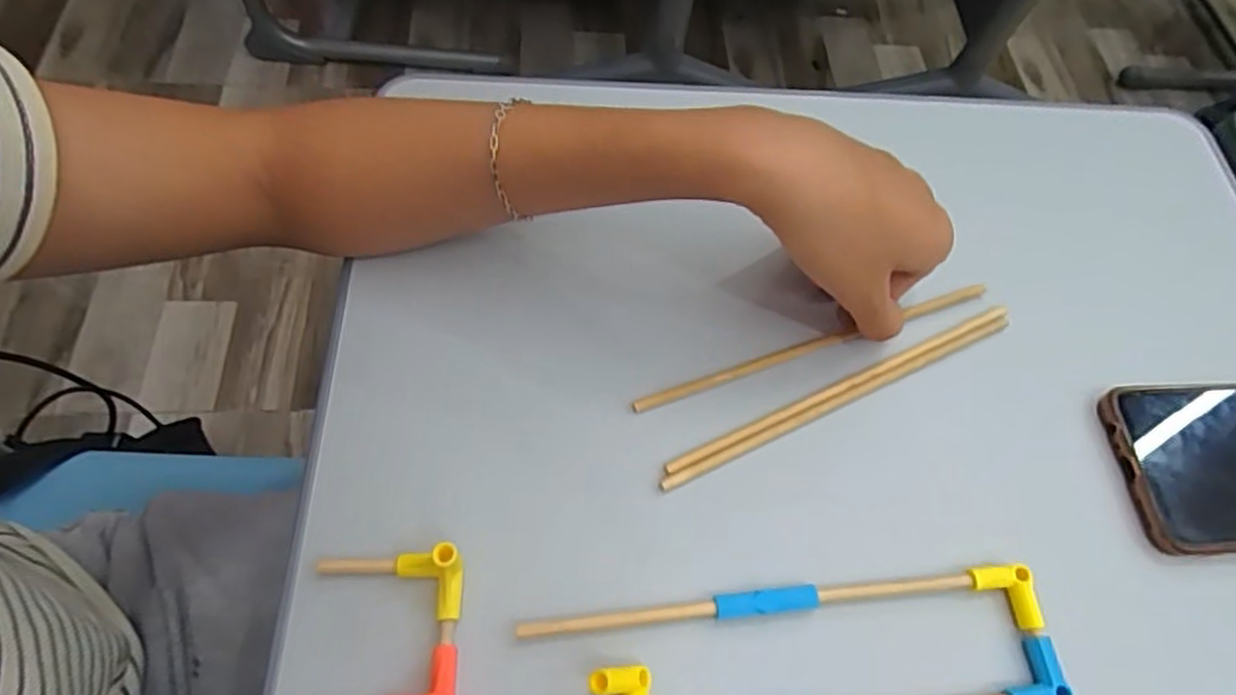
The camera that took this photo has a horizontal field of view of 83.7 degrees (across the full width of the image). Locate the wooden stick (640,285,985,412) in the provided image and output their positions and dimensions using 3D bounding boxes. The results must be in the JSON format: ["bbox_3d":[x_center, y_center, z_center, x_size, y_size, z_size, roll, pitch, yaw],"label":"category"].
[{"bbox_3d":[0.095,-0.001,0.327,0.188,0.005,0.007,-17,65,-13],"label":"wooden stick"}]

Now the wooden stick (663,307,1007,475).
[{"bbox_3d":[0.105,0.018,0.317,0.187,0.004,0.006,-22,67,-14],"label":"wooden stick"}]

